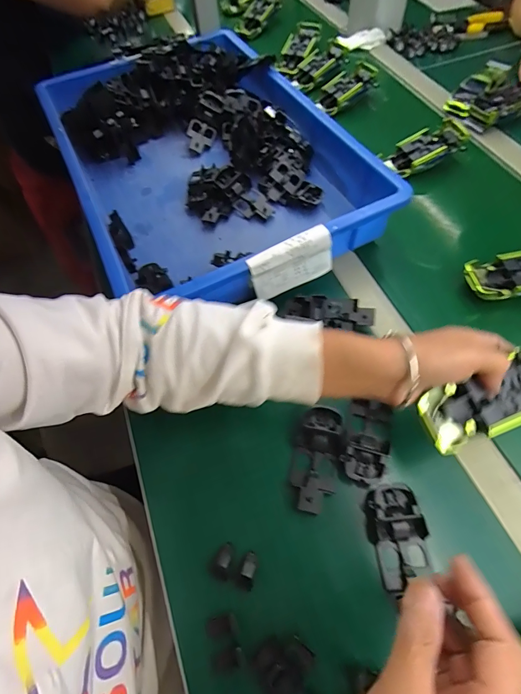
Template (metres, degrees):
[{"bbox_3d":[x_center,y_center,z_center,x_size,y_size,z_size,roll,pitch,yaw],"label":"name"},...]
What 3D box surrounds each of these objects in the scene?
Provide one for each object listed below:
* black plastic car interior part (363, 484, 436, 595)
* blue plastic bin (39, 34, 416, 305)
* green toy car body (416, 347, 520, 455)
[{"bbox_3d":[0.122,0.167,0.311,0.046,0.024,0.079,-13,61,-3],"label":"black plastic car interior part"},{"bbox_3d":[-0.100,-0.313,0.538,0.358,0.072,0.550,-23,62,-8],"label":"blue plastic bin"},{"bbox_3d":[0.203,0.045,0.310,0.133,0.034,0.050,-25,82,-1],"label":"green toy car body"}]

